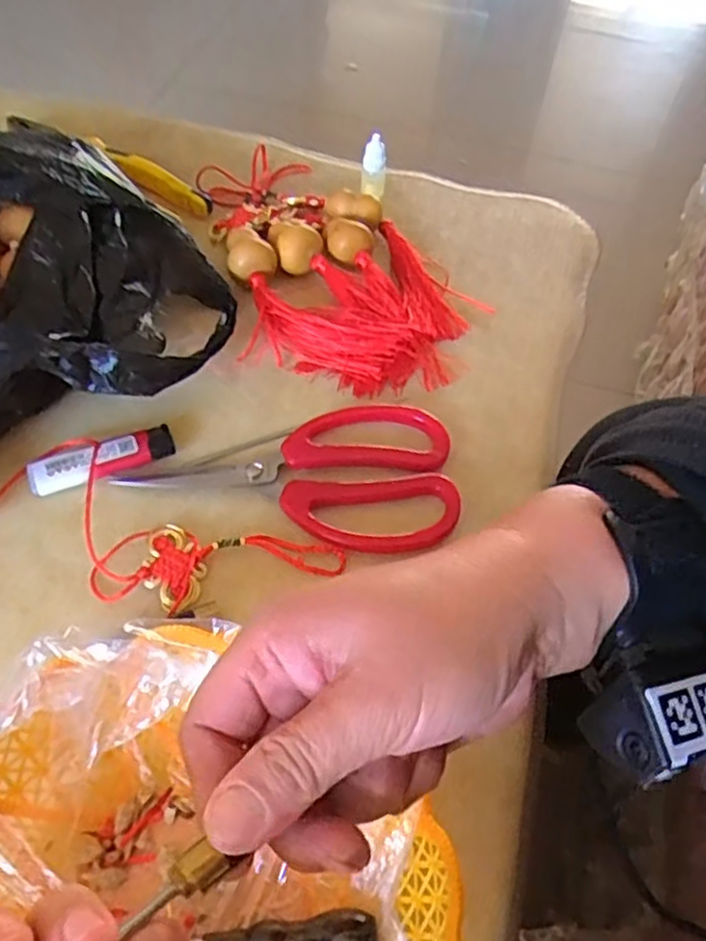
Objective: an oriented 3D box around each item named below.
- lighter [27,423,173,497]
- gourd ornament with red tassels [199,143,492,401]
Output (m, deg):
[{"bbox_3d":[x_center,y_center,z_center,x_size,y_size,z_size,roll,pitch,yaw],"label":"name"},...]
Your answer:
[{"bbox_3d":[-0.143,-0.006,0.412,0.079,0.011,0.023,-19,58,-15],"label":"lighter"},{"bbox_3d":[-0.015,-0.157,0.514,0.146,0.029,0.250,-19,58,-15],"label":"gourd ornament with red tassels"}]

